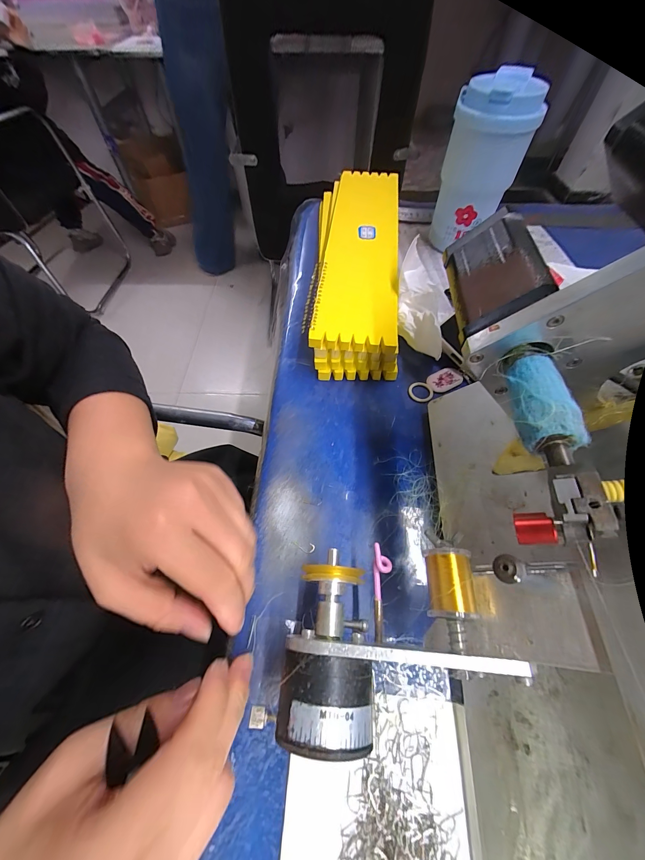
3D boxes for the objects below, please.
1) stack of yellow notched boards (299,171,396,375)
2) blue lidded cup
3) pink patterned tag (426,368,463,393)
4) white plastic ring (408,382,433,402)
[{"bbox_3d":[0.038,-0.210,0.376,0.099,0.056,0.339,4,59,4],"label":"stack of yellow notched boards"},{"bbox_3d":[0.187,-0.307,0.367,0.084,0.153,0.080,19,61,12],"label":"blue lidded cup"},{"bbox_3d":[0.125,-0.052,0.309,0.036,0.004,0.024,-28,62,-15],"label":"pink patterned tag"},{"bbox_3d":[0.098,-0.039,0.303,0.024,0.004,0.023,0,59,1],"label":"white plastic ring"}]

